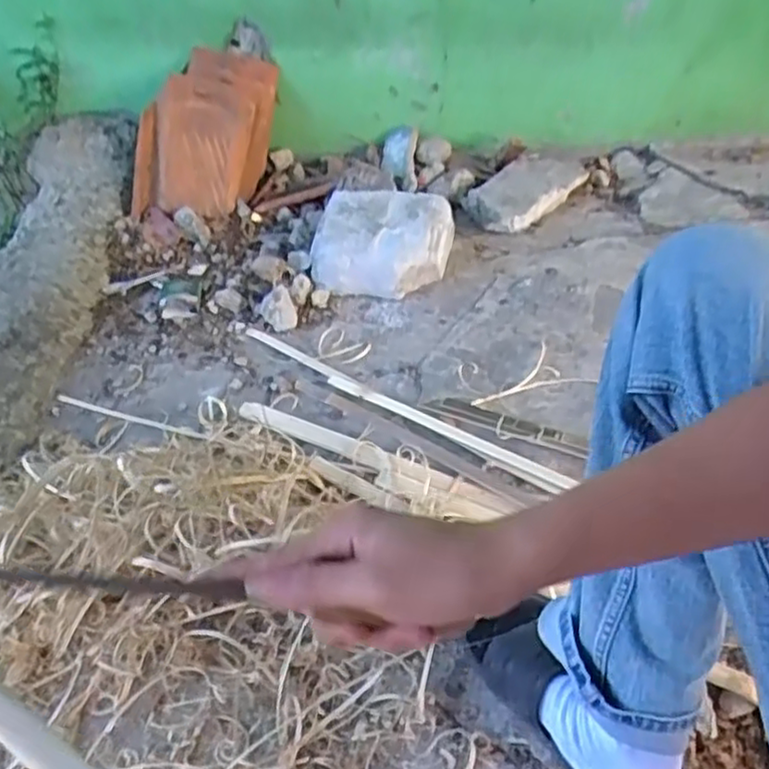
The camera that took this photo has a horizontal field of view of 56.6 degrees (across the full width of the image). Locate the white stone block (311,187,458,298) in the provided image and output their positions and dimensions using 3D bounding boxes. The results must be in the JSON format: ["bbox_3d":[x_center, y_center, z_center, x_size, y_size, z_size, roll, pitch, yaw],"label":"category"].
[{"bbox_3d":[-0.003,-0.262,1.298,0.240,0.091,0.198,7,46,12],"label":"white stone block"}]

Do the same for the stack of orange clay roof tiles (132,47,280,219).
[{"bbox_3d":[-0.373,-0.521,1.490,0.262,0.357,0.082,9,4,-14],"label":"stack of orange clay roof tiles"}]

